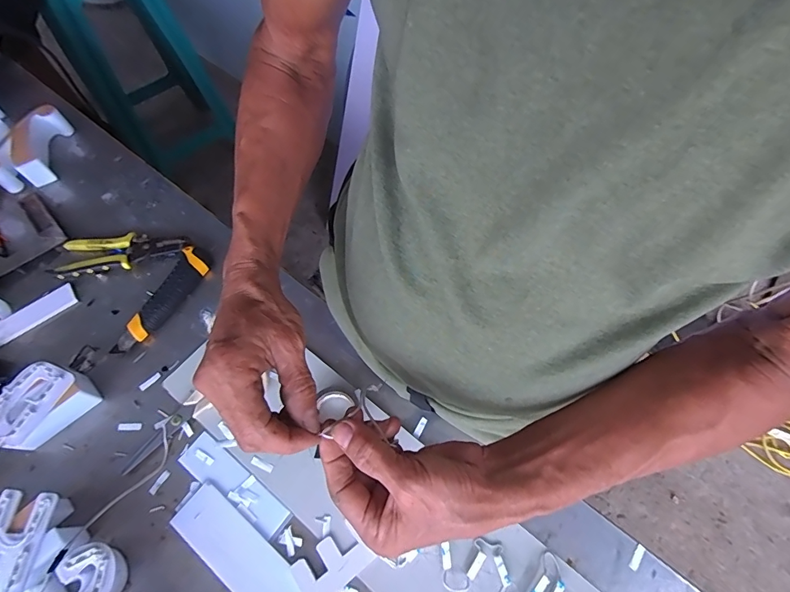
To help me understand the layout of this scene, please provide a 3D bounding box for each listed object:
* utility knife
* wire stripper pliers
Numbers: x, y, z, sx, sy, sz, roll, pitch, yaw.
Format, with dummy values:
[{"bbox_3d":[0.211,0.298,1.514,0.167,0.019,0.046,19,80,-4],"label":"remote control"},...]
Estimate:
[{"bbox_3d":[-0.293,0.005,0.521,0.036,0.018,0.156,22,65,8],"label":"utility knife"},{"bbox_3d":[-0.369,-0.060,0.548,0.163,0.019,0.057,-8,64,-6],"label":"wire stripper pliers"}]

